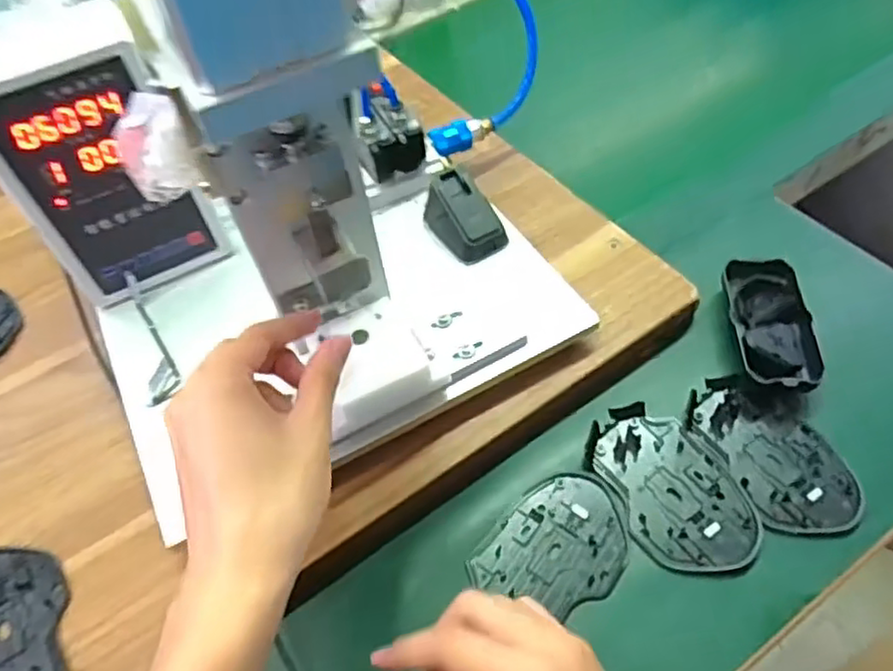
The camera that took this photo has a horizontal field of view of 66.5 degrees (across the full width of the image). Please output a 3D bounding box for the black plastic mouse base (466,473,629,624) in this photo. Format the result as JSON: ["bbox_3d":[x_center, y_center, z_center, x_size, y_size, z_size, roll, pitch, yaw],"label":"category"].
[{"bbox_3d":[0.070,0.129,0.418,0.072,0.005,0.093,35,64,27],"label":"black plastic mouse base"}]

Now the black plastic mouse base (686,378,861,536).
[{"bbox_3d":[0.211,0.074,0.443,0.074,0.011,0.113,-16,54,-6],"label":"black plastic mouse base"}]

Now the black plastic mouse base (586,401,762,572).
[{"bbox_3d":[0.144,0.094,0.434,0.074,0.011,0.113,-23,55,-11],"label":"black plastic mouse base"}]

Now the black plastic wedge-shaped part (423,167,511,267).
[{"bbox_3d":[0.012,-0.089,0.503,0.039,0.038,0.060,-29,56,-15],"label":"black plastic wedge-shaped part"}]

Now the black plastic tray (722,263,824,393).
[{"bbox_3d":[0.230,-0.005,0.487,0.050,0.027,0.109,1,54,6],"label":"black plastic tray"}]

